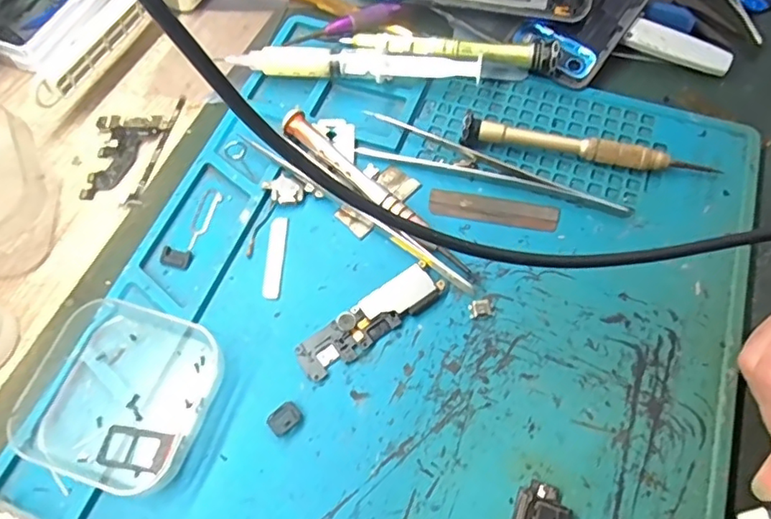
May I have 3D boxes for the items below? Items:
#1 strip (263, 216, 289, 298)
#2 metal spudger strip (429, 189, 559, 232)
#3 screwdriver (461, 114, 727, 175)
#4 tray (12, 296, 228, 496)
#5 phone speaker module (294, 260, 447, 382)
[{"bbox_3d":[-0.048,-0.002,0.243,0.008,0.004,0.038,1,63,3],"label":"strip"},{"bbox_3d":[0.048,-0.023,0.251,0.056,0.004,0.014,10,64,7],"label":"metal spudger strip"},{"bbox_3d":[0.092,-0.052,0.256,0.113,0.015,0.010,8,63,6],"label":"screwdriver"},{"bbox_3d":[-0.102,0.049,0.212,0.066,0.017,0.064,12,64,9],"label":"tray"},{"bbox_3d":[-0.006,0.025,0.228,0.065,0.005,0.017,-33,66,-14],"label":"phone speaker module"}]

